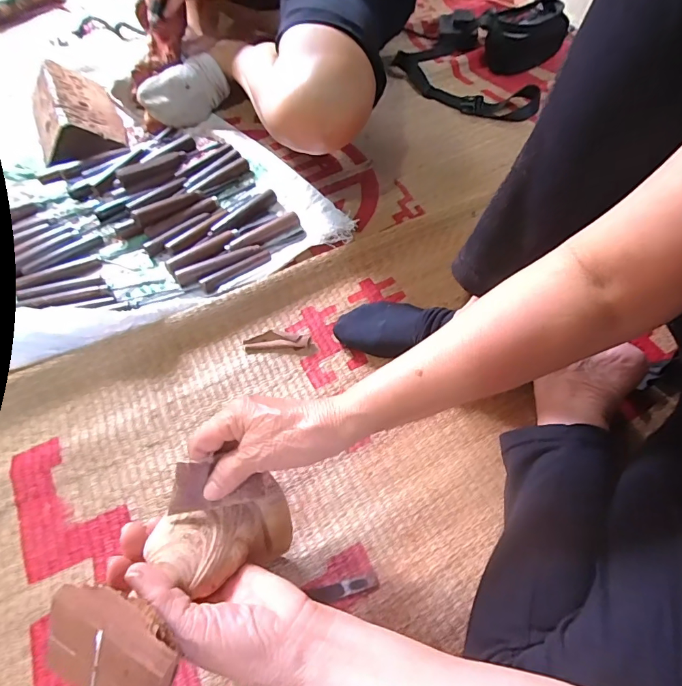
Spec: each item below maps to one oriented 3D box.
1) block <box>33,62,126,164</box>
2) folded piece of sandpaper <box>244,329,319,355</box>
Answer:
[{"bbox_3d":[-0.431,-0.373,0.659,0.124,0.082,0.169,-27,65,-16],"label":"block"},{"bbox_3d":[-0.076,-0.002,0.516,0.089,0.007,0.029,2,61,-1],"label":"folded piece of sandpaper"}]

